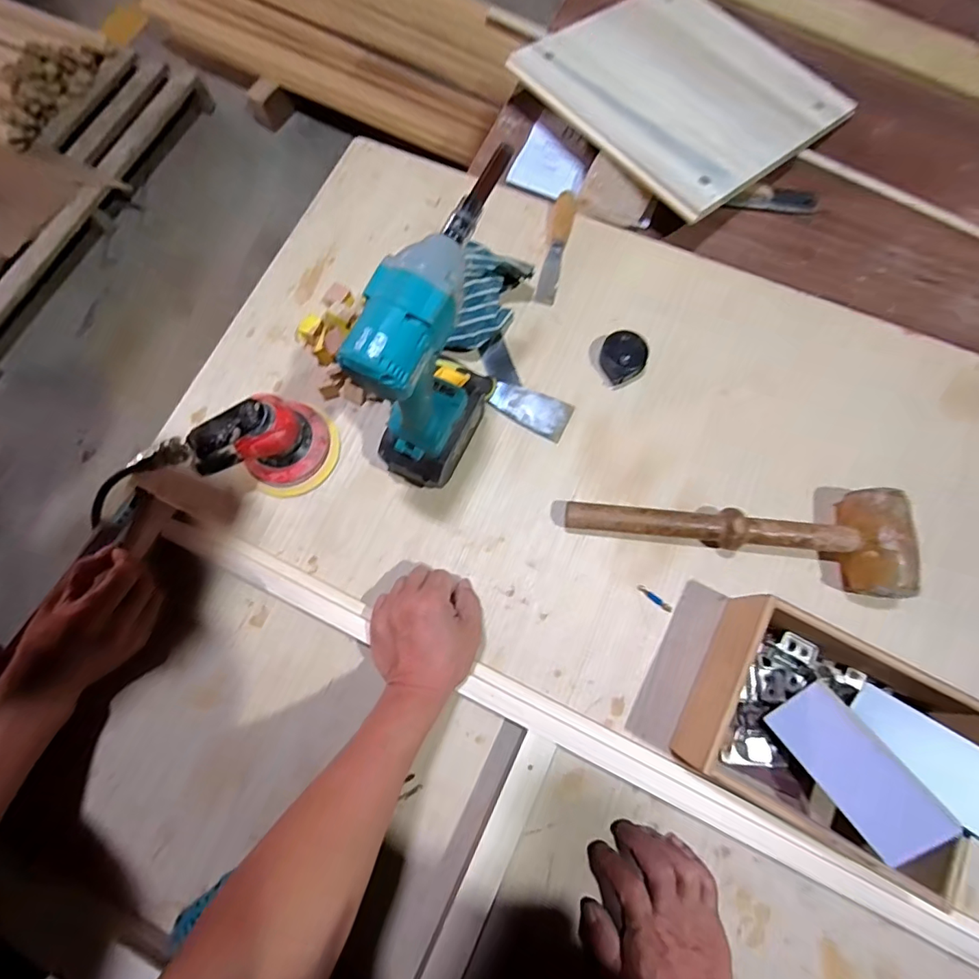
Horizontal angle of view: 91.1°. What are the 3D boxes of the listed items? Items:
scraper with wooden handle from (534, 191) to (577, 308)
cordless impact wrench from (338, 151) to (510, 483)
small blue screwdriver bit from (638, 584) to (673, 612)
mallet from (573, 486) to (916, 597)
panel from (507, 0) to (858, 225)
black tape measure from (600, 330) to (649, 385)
[{"bbox_3d":[0.089,-0.322,0.638,0.028,0.016,0.162,14,76,5],"label":"scraper with wooden handle"},{"bbox_3d":[-0.044,-0.134,0.460,0.075,0.253,0.225,22,76,7],"label":"cordless impact wrench"},{"bbox_3d":[0.182,0.120,0.527,0.043,0.004,0.008,38,80,10],"label":"small blue screwdriver bit"},{"bbox_3d":[0.265,0.047,0.518,0.359,0.059,0.108,4,76,3],"label":"mallet"},{"bbox_3d":[0.273,-0.566,0.669,0.332,0.022,0.355,-38,80,-10],"label":"panel"},{"bbox_3d":[0.165,-0.163,0.592,0.057,0.027,0.055,0,76,1],"label":"black tape measure"}]

